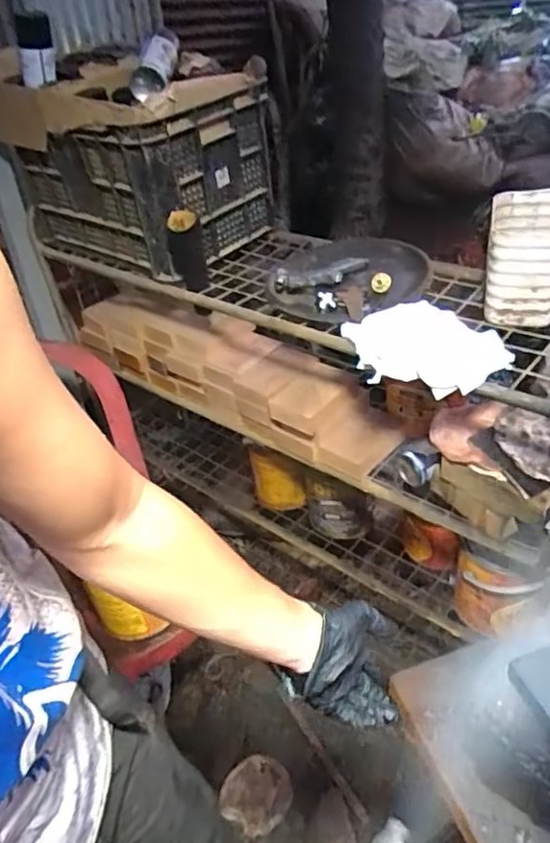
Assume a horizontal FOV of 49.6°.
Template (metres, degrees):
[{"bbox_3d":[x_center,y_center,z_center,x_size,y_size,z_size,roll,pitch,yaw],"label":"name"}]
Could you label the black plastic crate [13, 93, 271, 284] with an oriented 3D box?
[{"bbox_3d":[-0.263,-0.516,1.315,0.437,0.283,0.342,18,39,37],"label":"black plastic crate"}]

